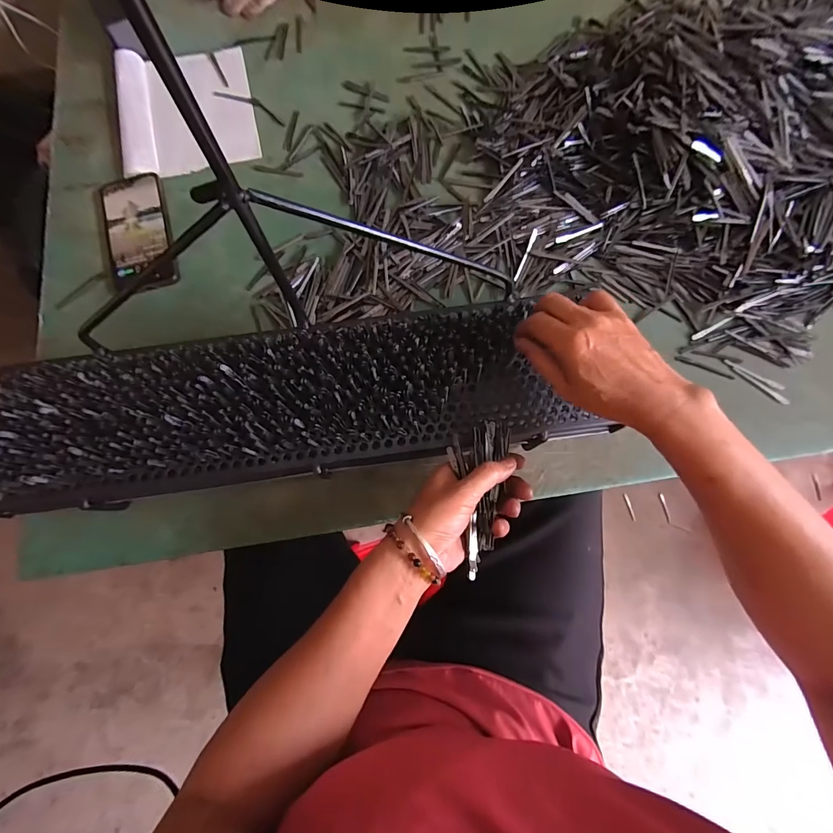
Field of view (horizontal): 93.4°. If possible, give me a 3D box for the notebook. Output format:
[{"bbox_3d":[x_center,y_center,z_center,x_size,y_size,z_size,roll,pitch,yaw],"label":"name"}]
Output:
[{"bbox_3d":[-0.311,-0.417,0.530,0.173,0.028,0.192,-12,77,-3],"label":"notebook"}]

